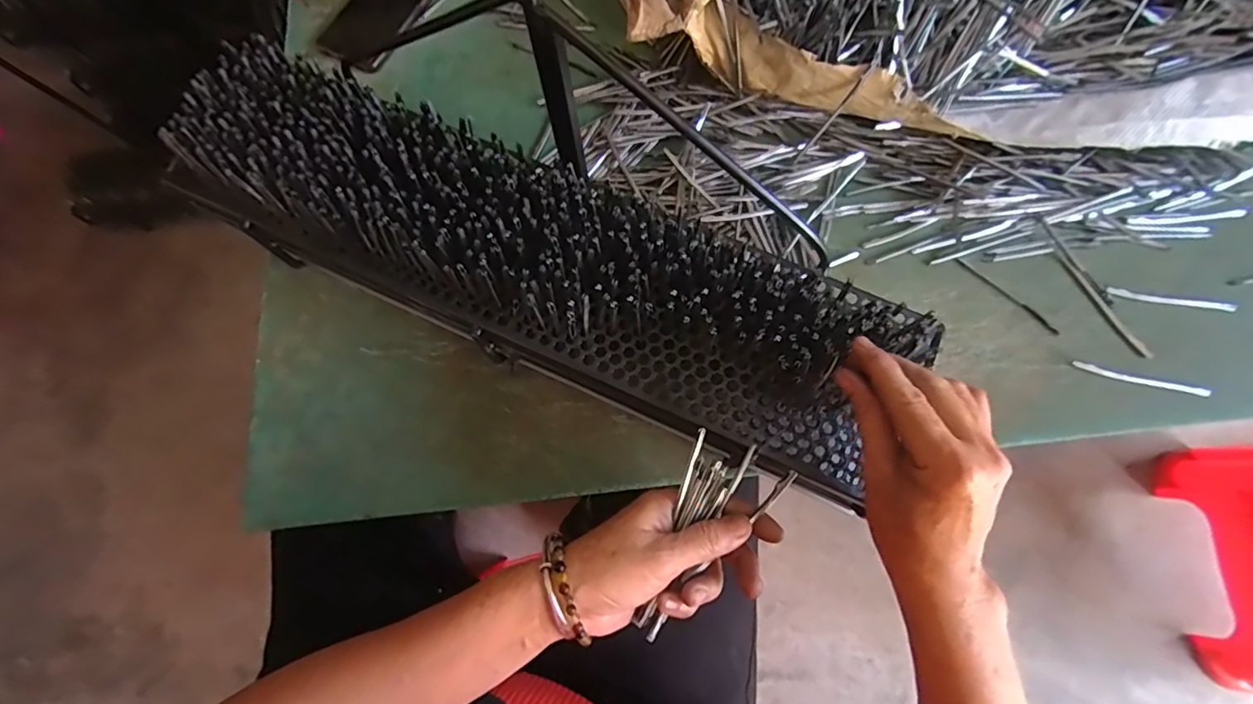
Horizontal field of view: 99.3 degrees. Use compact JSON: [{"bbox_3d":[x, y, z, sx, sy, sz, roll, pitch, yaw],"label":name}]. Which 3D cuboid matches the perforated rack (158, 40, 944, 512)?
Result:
[{"bbox_3d":[-0.083,-0.068,0.413,0.562,0.108,0.129,24,76,8],"label":"perforated rack"}]

